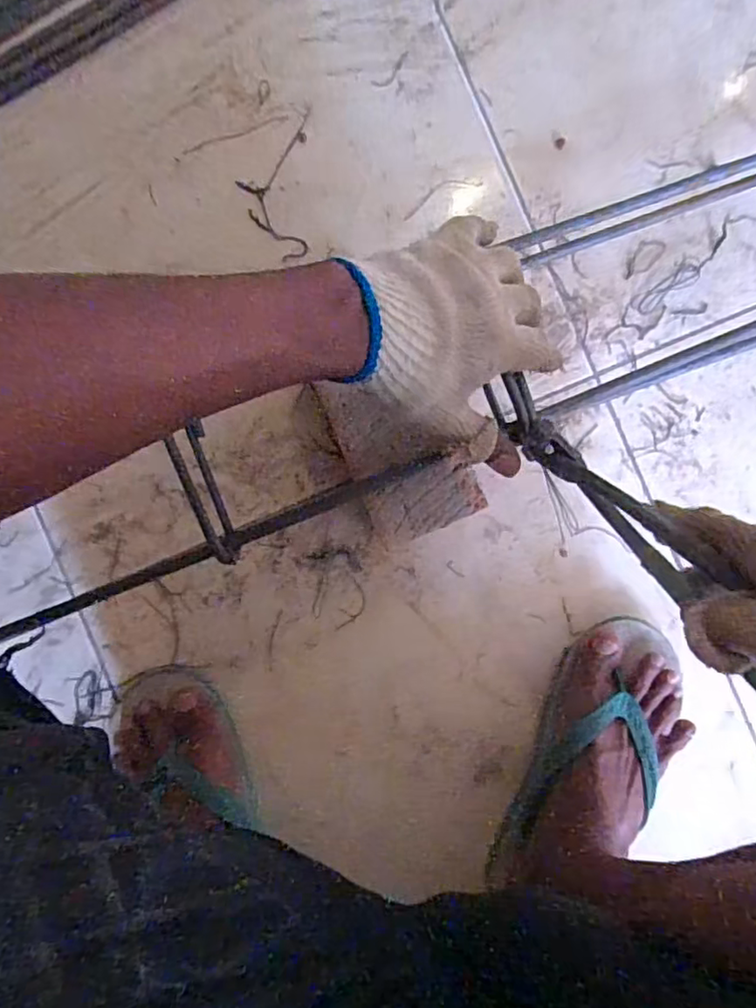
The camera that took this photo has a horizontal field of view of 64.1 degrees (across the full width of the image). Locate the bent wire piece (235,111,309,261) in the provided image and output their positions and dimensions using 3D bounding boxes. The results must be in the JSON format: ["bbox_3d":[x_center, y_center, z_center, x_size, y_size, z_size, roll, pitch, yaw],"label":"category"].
[{"bbox_3d":[-0.094,-0.283,0.539,0.061,0.006,0.130,0,92,2],"label":"bent wire piece"}]

